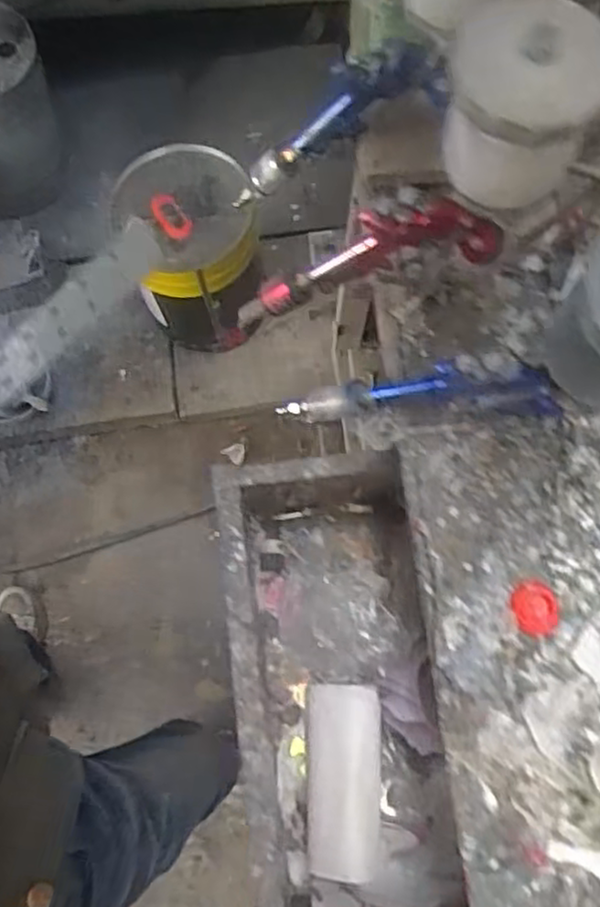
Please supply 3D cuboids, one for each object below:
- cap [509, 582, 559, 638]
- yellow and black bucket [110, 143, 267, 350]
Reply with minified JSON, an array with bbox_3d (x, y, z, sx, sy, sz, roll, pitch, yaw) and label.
[{"bbox_3d":[0.208,0.137,0.622,0.038,0.026,0.046,-8,75,-3],"label":"cap"},{"bbox_3d":[-0.206,-0.388,1.436,0.251,0.353,0.285,-21,76,-7],"label":"yellow and black bucket"}]

